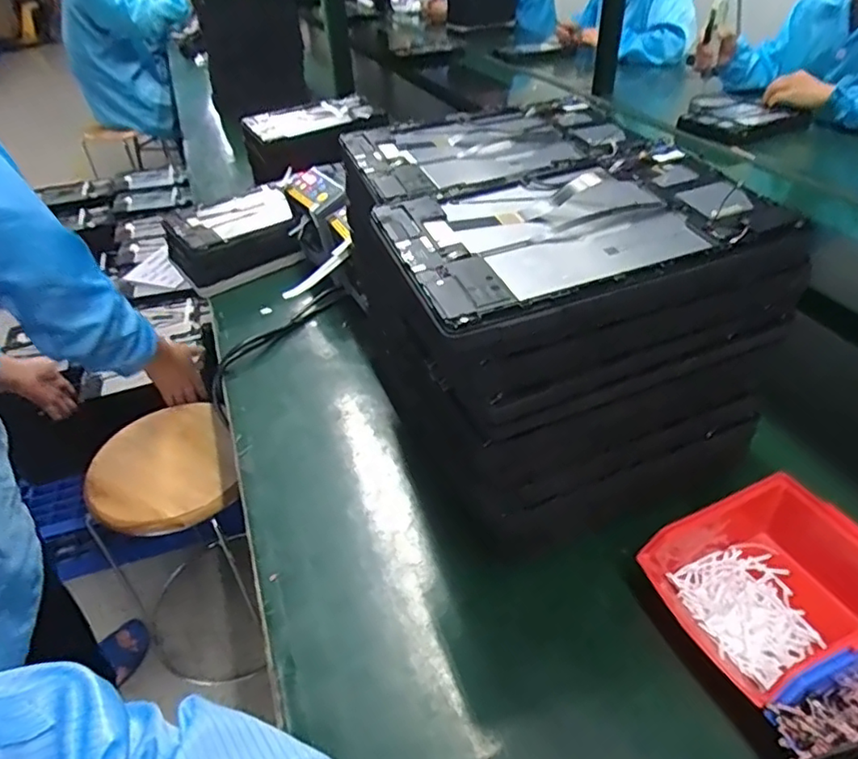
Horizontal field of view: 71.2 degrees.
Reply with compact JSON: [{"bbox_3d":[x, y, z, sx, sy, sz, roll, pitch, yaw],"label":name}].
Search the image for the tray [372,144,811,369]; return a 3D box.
[{"bbox_3d":[0.095,-0.094,0.396,0.242,0.042,0.155,-16,40,-15],"label":"tray"}]

